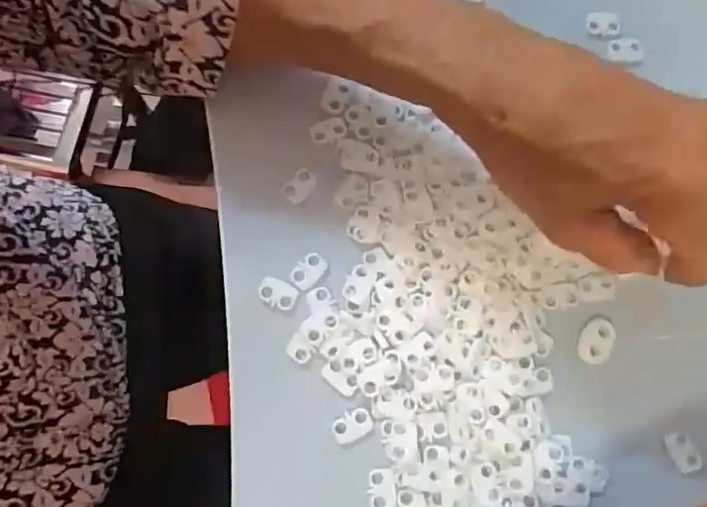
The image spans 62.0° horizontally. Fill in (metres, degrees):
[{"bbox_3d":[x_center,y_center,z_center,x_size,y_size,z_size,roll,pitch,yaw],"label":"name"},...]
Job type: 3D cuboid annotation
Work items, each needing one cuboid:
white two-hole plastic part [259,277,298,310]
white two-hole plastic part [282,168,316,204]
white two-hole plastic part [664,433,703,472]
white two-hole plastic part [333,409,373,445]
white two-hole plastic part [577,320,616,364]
[{"bbox_3d":[-0.036,0.019,0.279,0.018,0.004,0.012,22,79,5],"label":"white two-hole plastic part"},{"bbox_3d":[-0.026,-0.033,0.290,0.012,0.004,0.018,41,82,8],"label":"white two-hole plastic part"},{"bbox_3d":[0.153,0.092,0.272,0.011,0.004,0.018,-24,79,-4],"label":"white two-hole plastic part"},{"bbox_3d":[0.000,0.078,0.267,0.018,0.004,0.012,-32,80,-6],"label":"white two-hole plastic part"},{"bbox_3d":[0.115,0.042,0.278,0.015,0.004,0.021,33,80,7],"label":"white two-hole plastic part"}]

